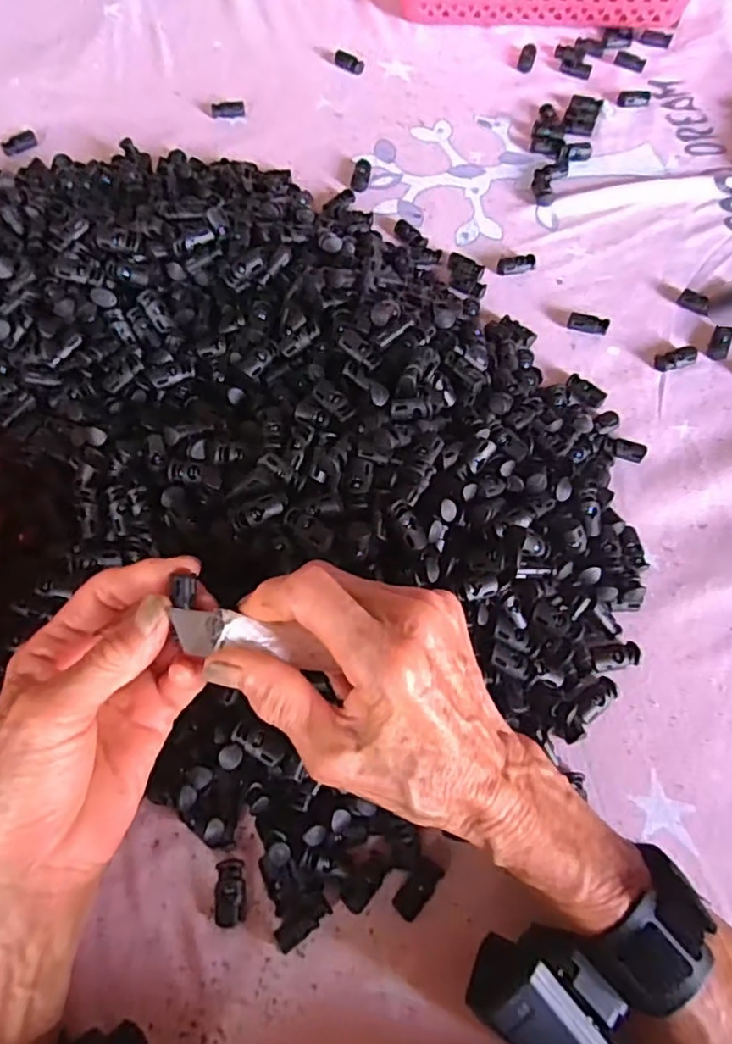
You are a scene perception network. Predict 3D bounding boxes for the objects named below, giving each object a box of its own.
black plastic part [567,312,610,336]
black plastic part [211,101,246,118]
[{"bbox_3d":[0.158,-0.142,0.448,0.027,0.011,0.010,17,66,6],"label":"black plastic part"},{"bbox_3d":[-0.118,-0.354,0.540,0.029,0.008,0.013,-3,66,-3],"label":"black plastic part"}]

